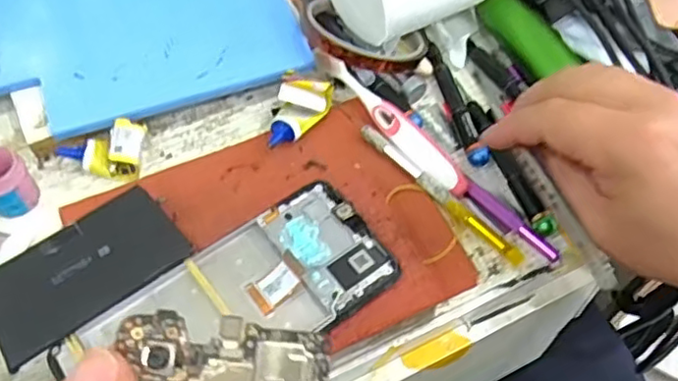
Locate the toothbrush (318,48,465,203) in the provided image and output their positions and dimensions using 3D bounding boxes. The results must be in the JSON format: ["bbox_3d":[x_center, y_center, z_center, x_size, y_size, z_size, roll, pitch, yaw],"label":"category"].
[{"bbox_3d":[0.031,-0.046,0.403,0.016,0.014,0.132,-35,64,-21],"label":"toothbrush"}]

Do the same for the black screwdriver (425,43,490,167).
[{"bbox_3d":[0.077,-0.059,0.422,0.012,0.011,0.102,-11,58,-7],"label":"black screwdriver"}]

